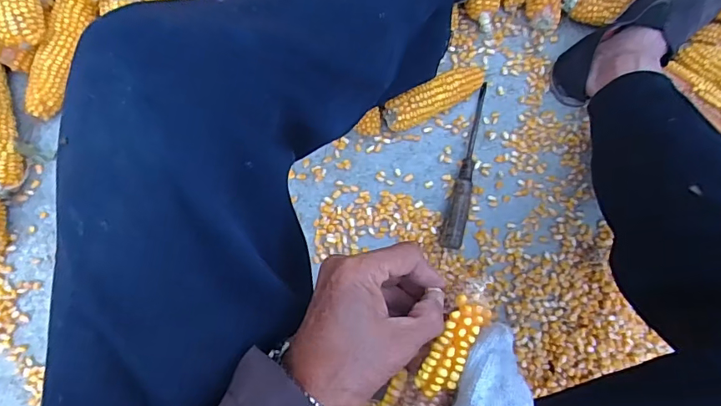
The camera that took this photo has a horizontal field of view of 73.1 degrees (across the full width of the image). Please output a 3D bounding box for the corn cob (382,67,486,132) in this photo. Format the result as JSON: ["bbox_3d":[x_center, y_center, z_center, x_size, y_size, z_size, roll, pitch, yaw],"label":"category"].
[{"bbox_3d":[0.096,-0.137,0.635,0.141,0.035,0.041,-28,84,-6],"label":"corn cob"}]

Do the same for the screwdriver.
[{"bbox_3d":[0.140,-0.050,0.628,0.024,0.029,0.224,16,82,0],"label":"screwdriver"}]

